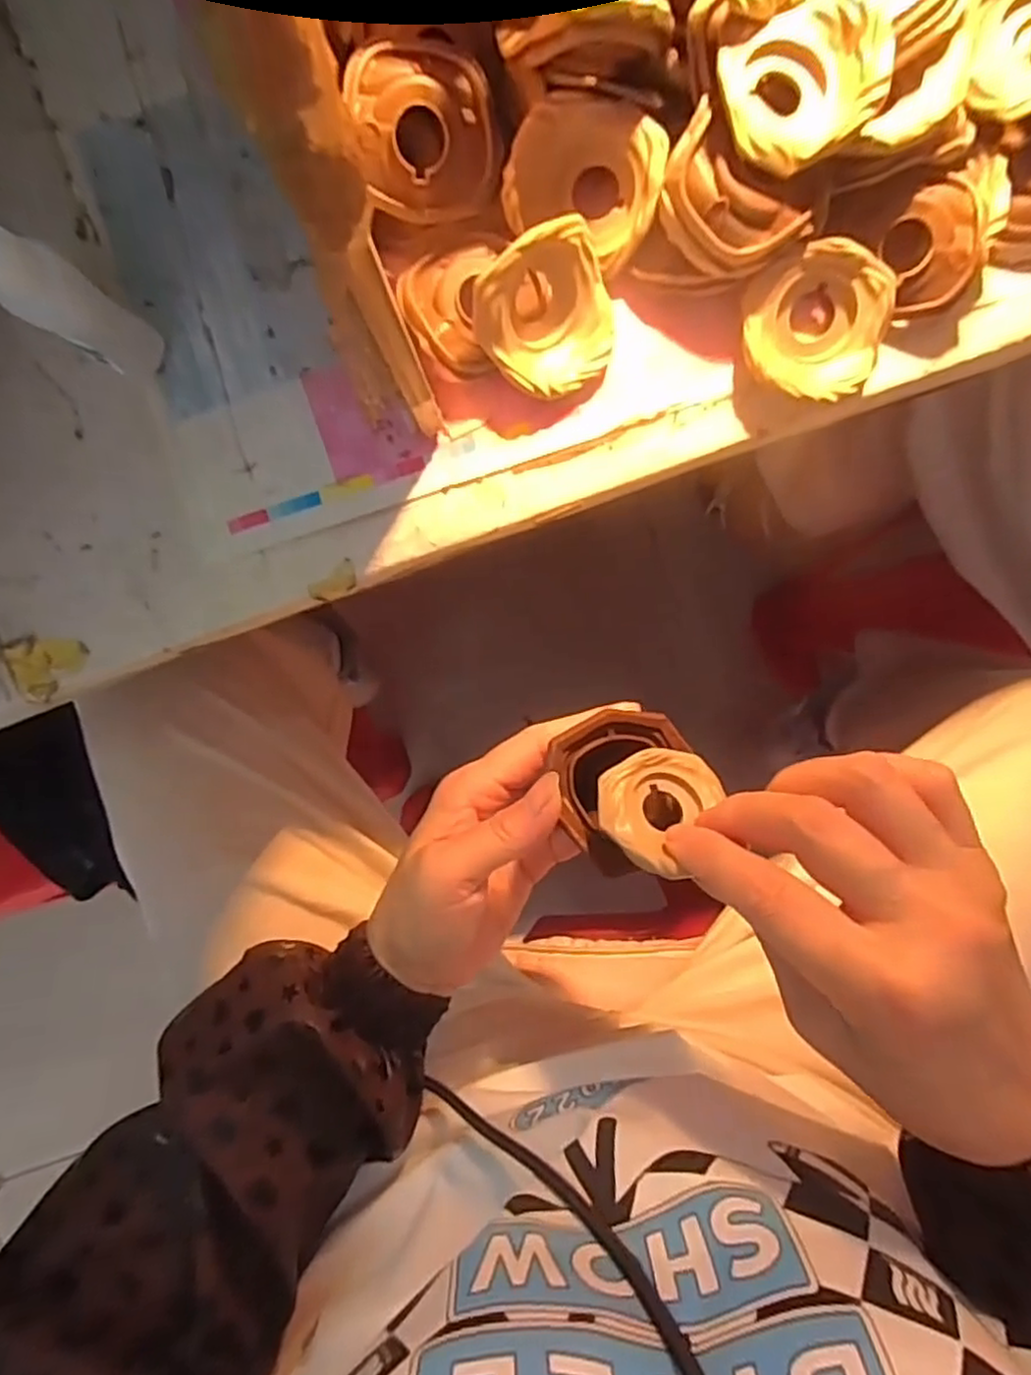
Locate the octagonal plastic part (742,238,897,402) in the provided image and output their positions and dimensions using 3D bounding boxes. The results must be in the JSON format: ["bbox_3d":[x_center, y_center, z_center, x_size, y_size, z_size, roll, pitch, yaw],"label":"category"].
[{"bbox_3d":[0.105,-0.126,0.243,0.049,0.023,0.047,31,90,0],"label":"octagonal plastic part"}]

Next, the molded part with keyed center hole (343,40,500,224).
[{"bbox_3d":[-0.030,-0.179,0.224,0.044,0.015,0.045,-13,122,-5],"label":"molded part with keyed center hole"}]

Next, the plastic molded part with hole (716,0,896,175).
[{"bbox_3d":[0.087,-0.185,0.212,0.048,0.017,0.042,-26,90,0],"label":"plastic molded part with hole"}]

